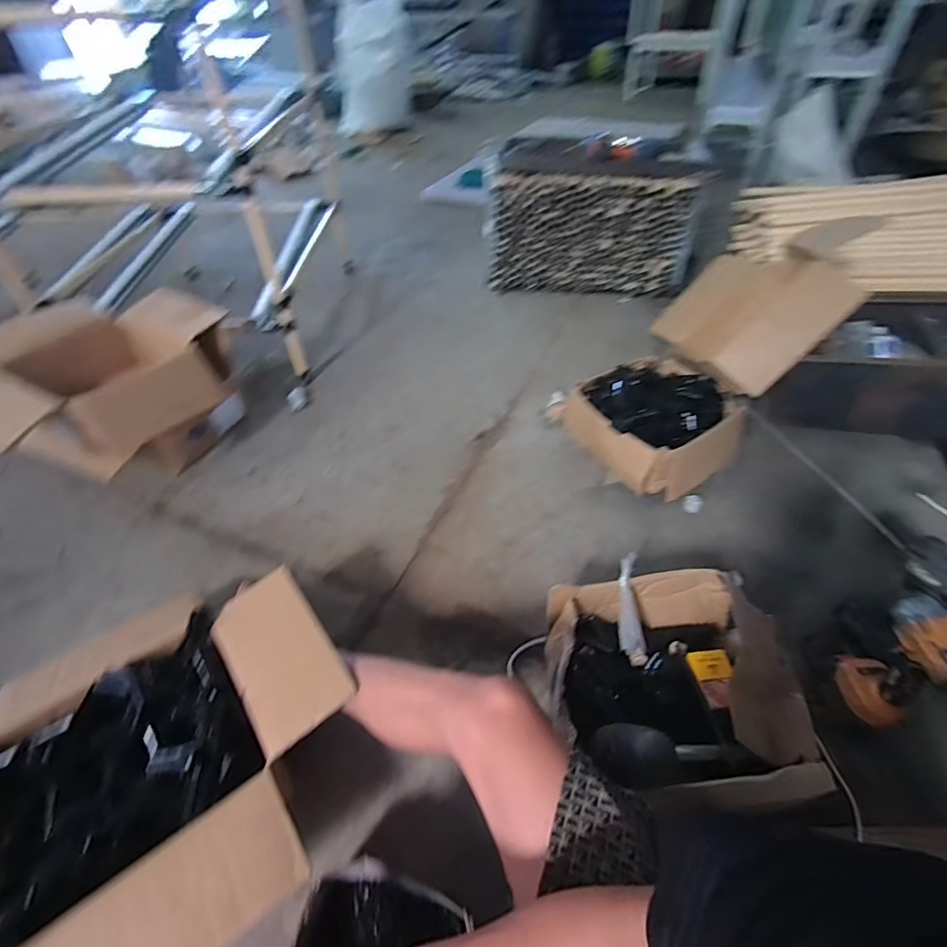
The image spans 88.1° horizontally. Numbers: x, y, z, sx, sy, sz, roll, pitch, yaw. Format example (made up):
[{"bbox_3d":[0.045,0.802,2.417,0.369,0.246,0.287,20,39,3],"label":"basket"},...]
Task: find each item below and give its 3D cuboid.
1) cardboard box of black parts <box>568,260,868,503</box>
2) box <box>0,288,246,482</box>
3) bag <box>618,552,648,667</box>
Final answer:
[{"bbox_3d":[0.549,-0.294,1.211,0.619,0.346,0.420,-31,51,-26],"label":"cardboard box of black parts"},{"bbox_3d":[-0.885,-0.197,1.217,0.439,0.284,0.556,18,49,16],"label":"box"},{"bbox_3d":[0.265,0.227,0.823,0.042,0.031,0.178,-1,75,-1],"label":"bag"}]

